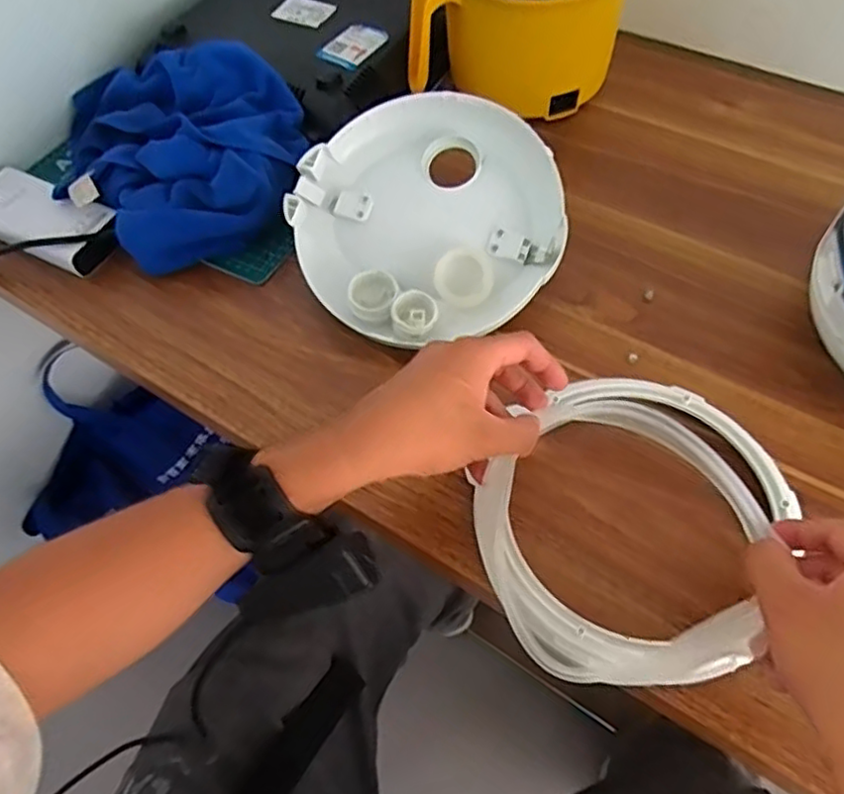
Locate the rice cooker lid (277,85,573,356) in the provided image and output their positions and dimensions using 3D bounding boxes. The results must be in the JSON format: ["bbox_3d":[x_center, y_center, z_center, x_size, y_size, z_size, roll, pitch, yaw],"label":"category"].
[{"bbox_3d":[0.004,-0.139,0.505,0.196,0.026,0.199,-1,80,8],"label":"rice cooker lid"}]

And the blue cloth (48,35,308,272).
[{"bbox_3d":[-0.220,-0.236,0.580,0.210,0.084,0.267,-21,60,-11],"label":"blue cloth"}]

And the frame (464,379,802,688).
[{"bbox_3d":[0.131,0.064,0.378,0.192,0.066,0.184,-14,59,-6],"label":"frame"}]

